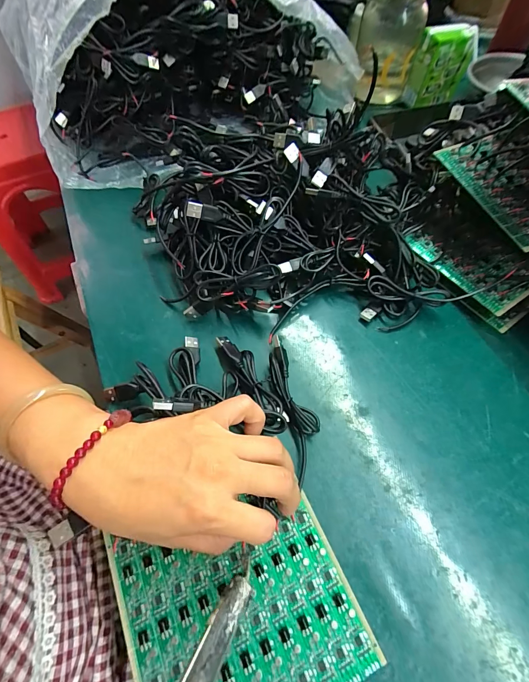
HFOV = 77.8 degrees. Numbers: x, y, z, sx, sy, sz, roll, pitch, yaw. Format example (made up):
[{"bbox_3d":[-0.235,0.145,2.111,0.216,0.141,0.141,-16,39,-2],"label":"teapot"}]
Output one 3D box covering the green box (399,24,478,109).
[{"bbox_3d":[0.257,-0.406,0.486,0.071,0.091,0.040,-17,63,-7],"label":"green box"}]

